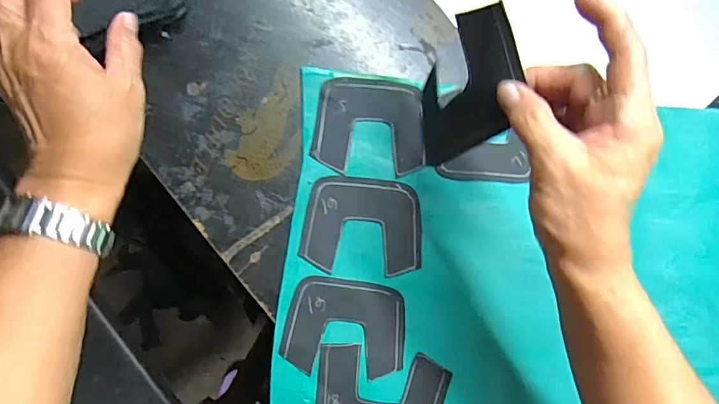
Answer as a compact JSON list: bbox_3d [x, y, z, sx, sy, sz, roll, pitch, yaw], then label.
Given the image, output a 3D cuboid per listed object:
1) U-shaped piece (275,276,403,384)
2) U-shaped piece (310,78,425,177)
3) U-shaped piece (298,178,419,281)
[{"bbox_3d":[-0.011,0.103,0.402,0.097,0.004,0.075,7,85,-8],"label":"U-shaped piece"},{"bbox_3d":[0.010,-0.064,0.412,0.093,0.004,0.076,3,86,-8],"label":"U-shaped piece"},{"bbox_3d":[0.004,0.019,0.406,0.097,0.004,0.076,5,86,-8],"label":"U-shaped piece"}]

